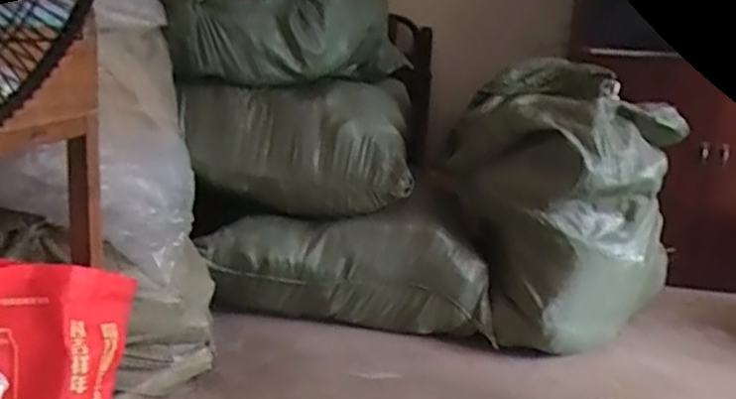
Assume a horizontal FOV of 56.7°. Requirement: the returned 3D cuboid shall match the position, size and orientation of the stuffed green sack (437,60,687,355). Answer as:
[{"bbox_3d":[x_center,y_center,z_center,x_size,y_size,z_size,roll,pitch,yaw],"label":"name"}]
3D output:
[{"bbox_3d":[0.506,0.010,1.818,0.548,0.629,0.454,9,16,20],"label":"stuffed green sack"}]

